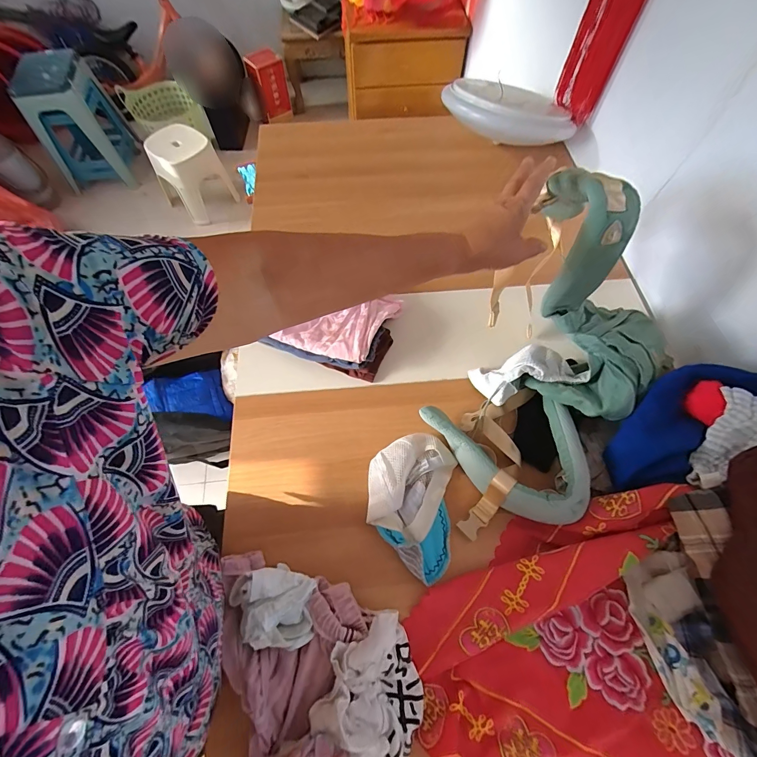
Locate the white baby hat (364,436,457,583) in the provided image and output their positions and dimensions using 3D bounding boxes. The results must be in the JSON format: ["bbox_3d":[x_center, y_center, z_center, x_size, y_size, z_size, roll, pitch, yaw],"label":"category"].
[{"bbox_3d":[0.047,0.180,0.549,0.130,0.036,0.207,8,64,3],"label":"white baby hat"}]

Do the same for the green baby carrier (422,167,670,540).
[{"bbox_3d":[0.248,-0.027,0.480,0.245,0.293,0.362,30,67,13],"label":"green baby carrier"}]

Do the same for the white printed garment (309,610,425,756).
[{"bbox_3d":[-0.004,0.387,0.429,0.136,0.053,0.151,-28,68,-14],"label":"white printed garment"}]

